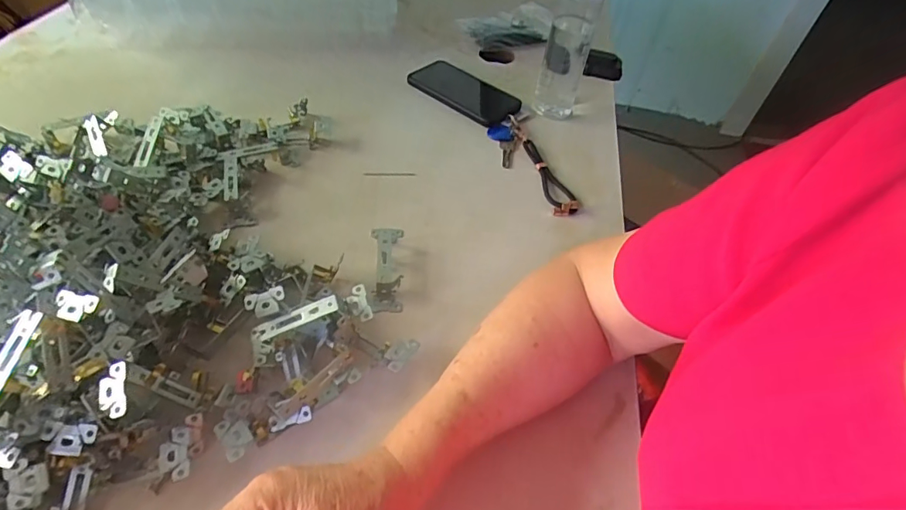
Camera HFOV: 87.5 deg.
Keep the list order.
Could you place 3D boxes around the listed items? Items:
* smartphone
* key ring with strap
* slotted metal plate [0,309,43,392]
[{"bbox_3d":[0.015,-0.239,0.687,0.167,0.015,0.075,36,55,22],"label":"smartphone"},{"bbox_3d":[0.099,-0.120,0.602,0.067,0.022,0.194,-7,50,-13],"label":"key ring with strap"},{"bbox_3d":[-0.264,0.065,0.278,0.011,0.006,0.067,13,70,4],"label":"slotted metal plate"}]

